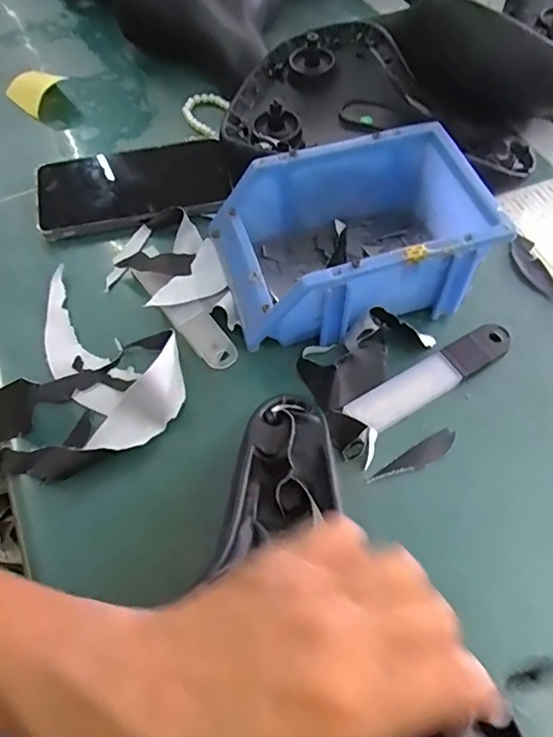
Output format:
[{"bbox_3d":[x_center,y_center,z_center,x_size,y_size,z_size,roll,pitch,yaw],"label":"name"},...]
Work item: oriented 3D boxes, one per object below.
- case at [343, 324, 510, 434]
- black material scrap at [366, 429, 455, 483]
[{"bbox_3d":[0.105,0.007,0.354,0.125,0.010,0.026,-29,63,-15],"label":"case"},{"bbox_3d":[0.087,0.058,0.331,0.063,0.004,0.015,-27,63,-14],"label":"black material scrap"}]

